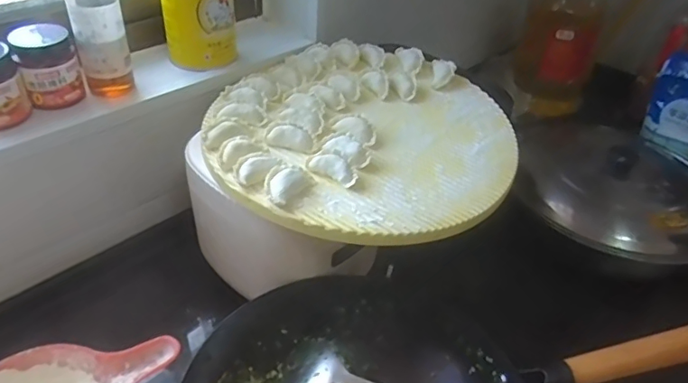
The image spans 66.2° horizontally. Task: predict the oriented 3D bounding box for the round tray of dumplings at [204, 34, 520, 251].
[{"bbox_3d":[0.028,-0.085,0.676,0.367,0.039,0.378,1,40,-1],"label":"round tray of dumplings"}]

